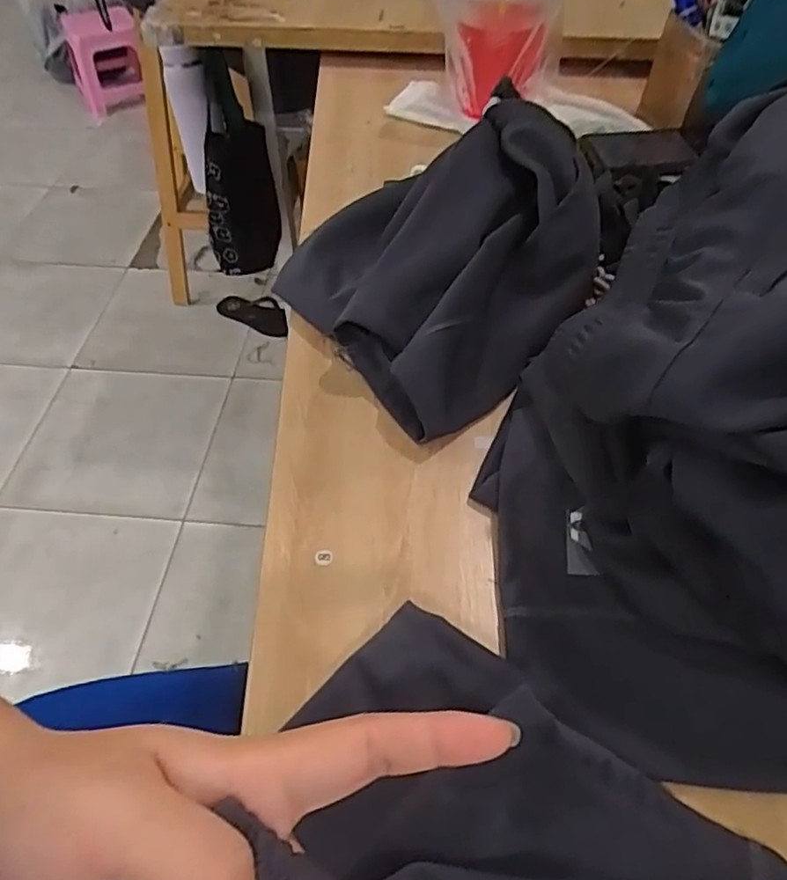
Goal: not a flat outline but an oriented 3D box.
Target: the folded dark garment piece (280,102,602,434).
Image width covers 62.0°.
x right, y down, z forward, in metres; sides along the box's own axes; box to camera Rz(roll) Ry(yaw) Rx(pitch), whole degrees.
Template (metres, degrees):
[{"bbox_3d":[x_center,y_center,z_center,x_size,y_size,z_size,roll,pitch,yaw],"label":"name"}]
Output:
[{"bbox_3d":[0.057,-0.159,0.539,0.270,0.085,0.231,-33,57,-22],"label":"folded dark garment piece"}]

